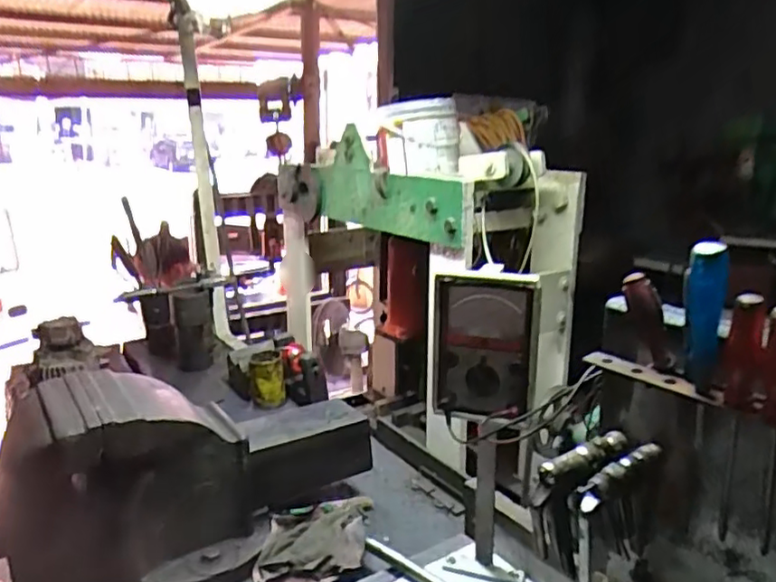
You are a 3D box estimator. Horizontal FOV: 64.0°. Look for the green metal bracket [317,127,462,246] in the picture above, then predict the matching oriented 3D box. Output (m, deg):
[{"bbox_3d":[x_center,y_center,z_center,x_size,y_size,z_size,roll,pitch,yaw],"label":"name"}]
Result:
[{"bbox_3d":[-0.011,-0.209,1.252,0.051,0.207,0.440,-26,27,-35],"label":"green metal bracket"}]

